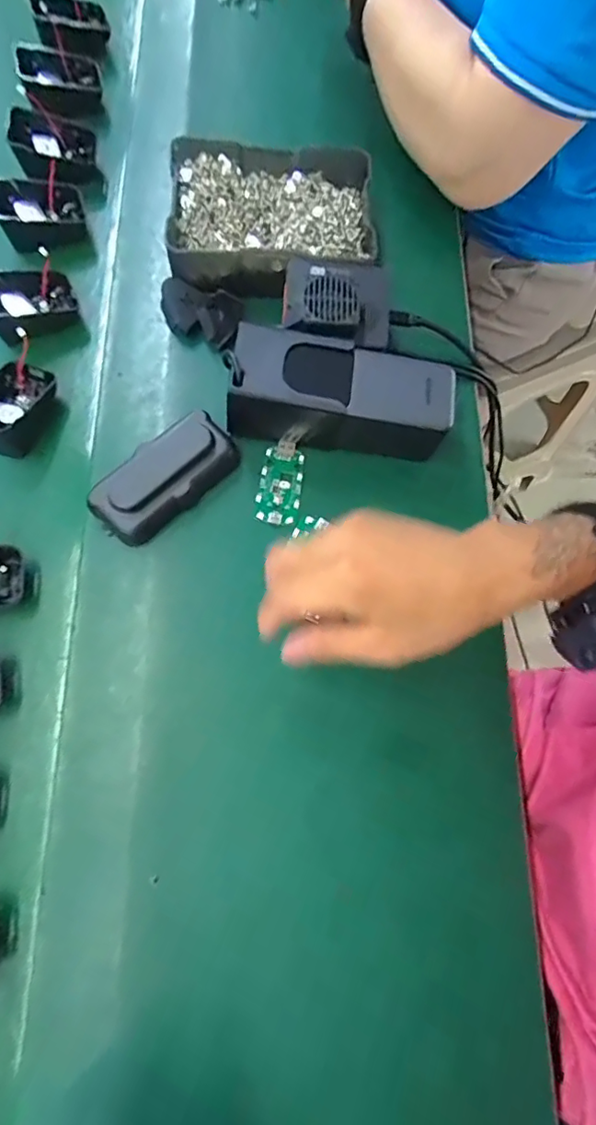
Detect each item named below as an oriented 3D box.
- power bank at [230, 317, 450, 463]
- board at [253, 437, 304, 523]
[{"bbox_3d":[0.030,-0.118,0.375,0.152,0.057,0.064,6,73,1],"label":"power bank"},{"bbox_3d":[-0.013,-0.059,0.388,0.031,0.005,0.066,10,74,2],"label":"board"}]

